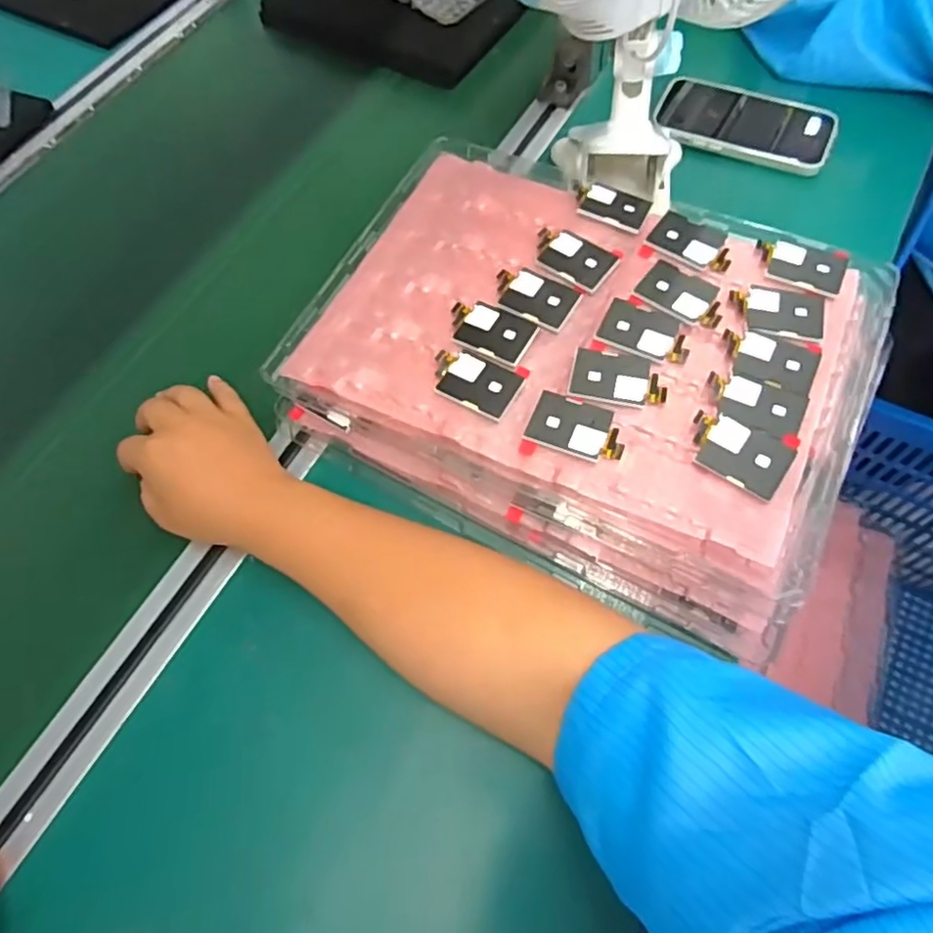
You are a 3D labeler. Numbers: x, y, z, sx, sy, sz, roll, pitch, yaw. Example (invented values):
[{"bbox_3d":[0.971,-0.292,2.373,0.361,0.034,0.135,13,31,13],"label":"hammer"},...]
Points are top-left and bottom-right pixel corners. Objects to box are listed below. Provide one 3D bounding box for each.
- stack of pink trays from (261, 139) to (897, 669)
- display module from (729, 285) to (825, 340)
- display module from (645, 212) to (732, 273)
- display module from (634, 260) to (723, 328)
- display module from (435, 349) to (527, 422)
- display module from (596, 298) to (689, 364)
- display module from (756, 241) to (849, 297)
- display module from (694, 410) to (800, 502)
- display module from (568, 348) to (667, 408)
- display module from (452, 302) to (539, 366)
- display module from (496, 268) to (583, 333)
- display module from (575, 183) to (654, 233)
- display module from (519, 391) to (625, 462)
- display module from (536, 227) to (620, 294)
[{"bbox_3d":[0.076,-0.070,0.436,0.353,0.077,0.266,26,68,15],"label":"stack of pink trays"},{"bbox_3d":[0.198,-0.101,0.402,0.057,0.004,0.037,13,66,9],"label":"display module"},{"bbox_3d":[0.155,-0.154,0.430,0.056,0.004,0.039,32,70,17],"label":"display module"},{"bbox_3d":[0.142,-0.114,0.411,0.055,0.004,0.038,28,69,16],"label":"display module"},{"bbox_3d":[0.004,-0.052,0.393,0.057,0.004,0.036,23,68,14],"label":"display module"},{"bbox_3d":[0.114,-0.086,0.399,0.057,0.004,0.036,27,69,15],"label":"display module"},{"bbox_3d":[0.221,-0.134,0.417,0.057,0.004,0.037,26,68,15],"label":"display module"},{"bbox_3d":[0.157,-0.010,0.363,0.056,0.007,0.040,30,69,16],"label":"display module"},{"bbox_3d":[0.093,-0.055,0.385,0.056,0.004,0.036,11,65,8],"label":"display module"},{"bbox_3d":[0.014,-0.089,0.406,0.057,0.004,0.035,27,69,15],"label":"display module"},{"bbox_3d":[0.043,-0.112,0.416,0.056,0.004,0.036,28,69,16],"label":"display module"},{"bbox_3d":[0.104,-0.188,0.450,0.053,0.004,0.033,25,68,14],"label":"display module"},{"bbox_3d":[0.065,-0.022,0.372,0.056,0.004,0.040,16,66,11],"label":"display module"},{"bbox_3d":[0.072,-0.144,0.432,0.057,0.004,0.042,35,71,18],"label":"display module"}]

